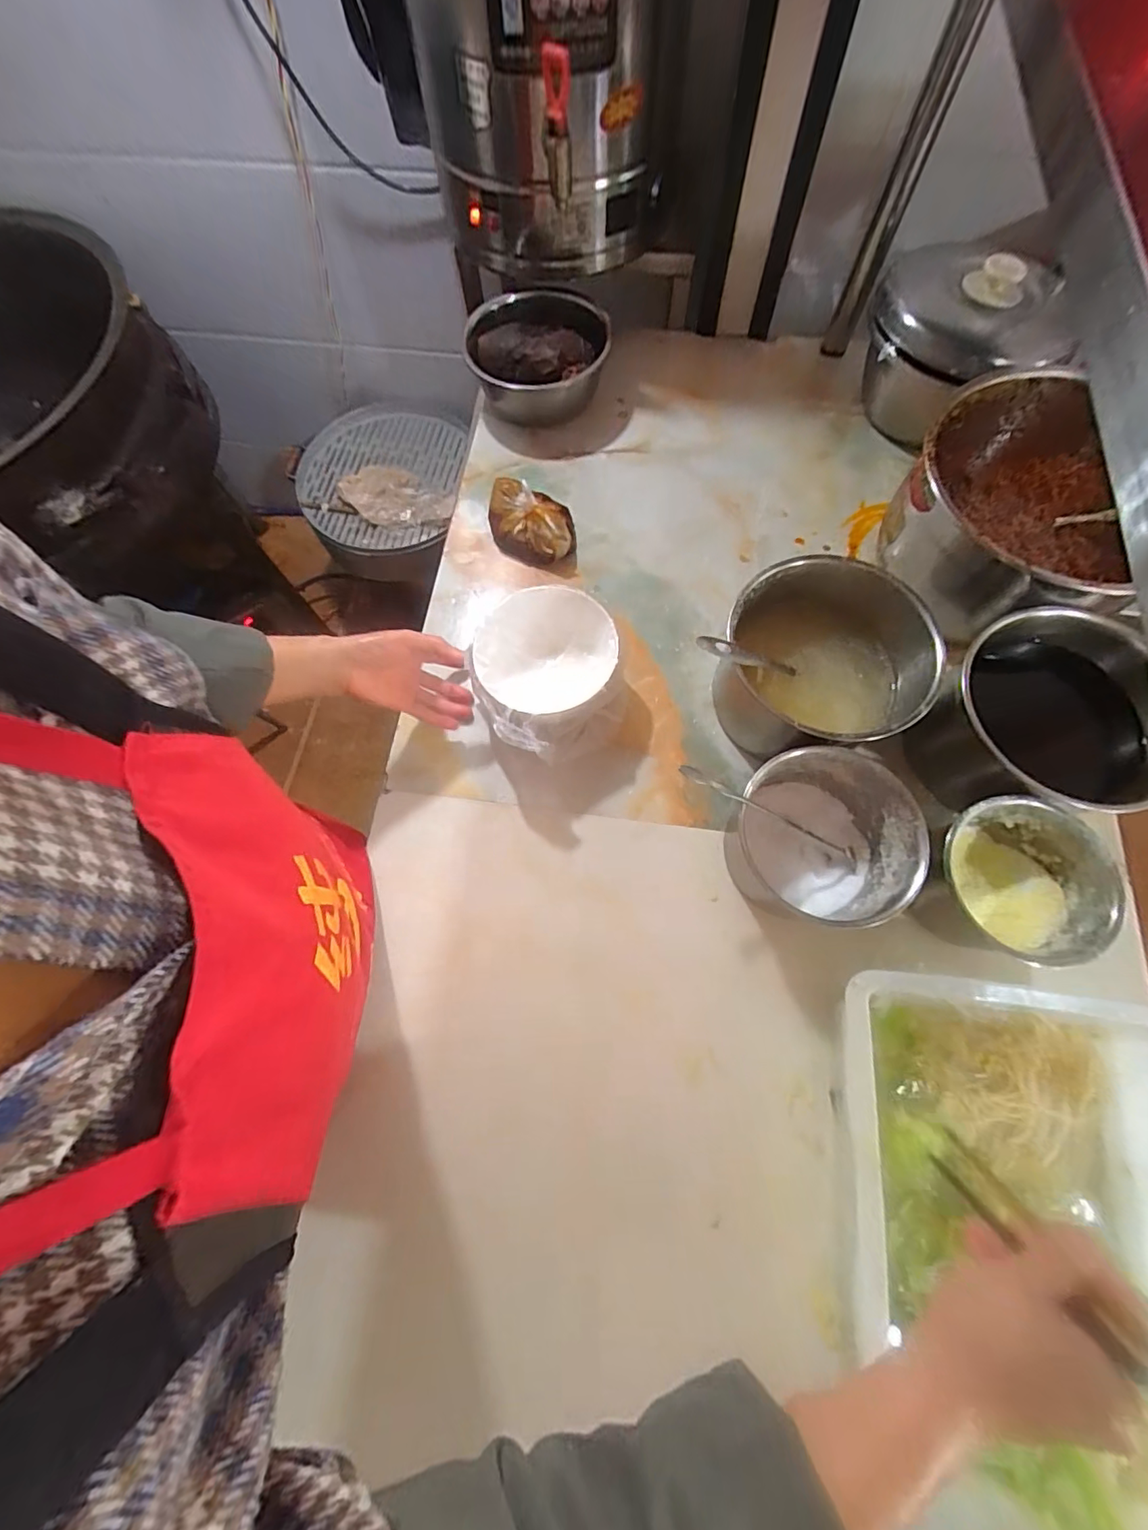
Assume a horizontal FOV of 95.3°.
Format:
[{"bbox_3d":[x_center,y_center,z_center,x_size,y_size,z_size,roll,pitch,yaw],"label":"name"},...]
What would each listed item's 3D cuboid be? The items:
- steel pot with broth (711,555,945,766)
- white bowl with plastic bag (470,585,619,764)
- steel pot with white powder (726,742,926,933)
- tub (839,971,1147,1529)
[{"bbox_3d":[0.251,-0.097,0.558,0.188,0.136,0.196,0,72,2],"label":"steel pot with broth"},{"bbox_3d":[-0.031,-0.094,0.586,0.147,0.082,0.190,-4,72,0],"label":"white bowl with plastic bag"},{"bbox_3d":[0.233,0.071,0.504,0.139,0.104,0.144,0,72,2],"label":"steel pot with white powder"},{"bbox_3d":[0.355,0.367,0.404,0.305,0.098,0.351,7,72,4],"label":"tub"}]

